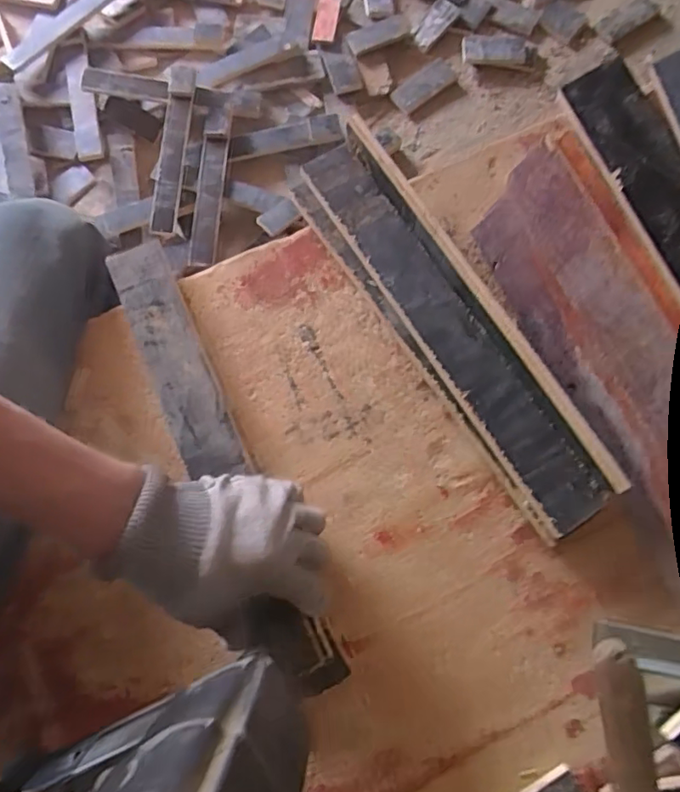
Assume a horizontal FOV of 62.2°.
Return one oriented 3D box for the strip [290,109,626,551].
[{"bbox_3d":[0.087,-0.063,0.462,0.079,0.023,0.370,-36,77,14],"label":"strip"}]

